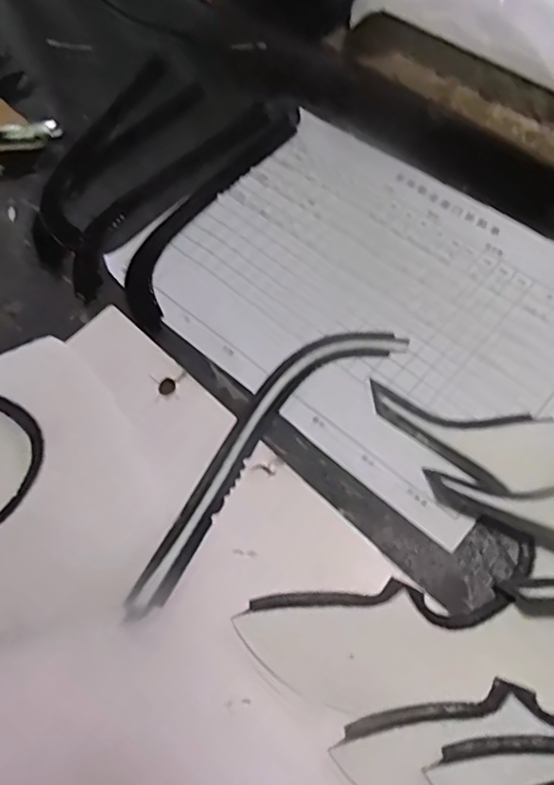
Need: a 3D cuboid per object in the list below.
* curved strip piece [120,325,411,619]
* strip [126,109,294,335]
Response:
[{"bbox_3d":[-0.010,0.031,0.341,0.047,0.004,0.214,36,70,20],"label":"curved strip piece"},{"bbox_3d":[-0.052,-0.132,0.429,0.049,0.004,0.209,21,66,14],"label":"strip"}]

